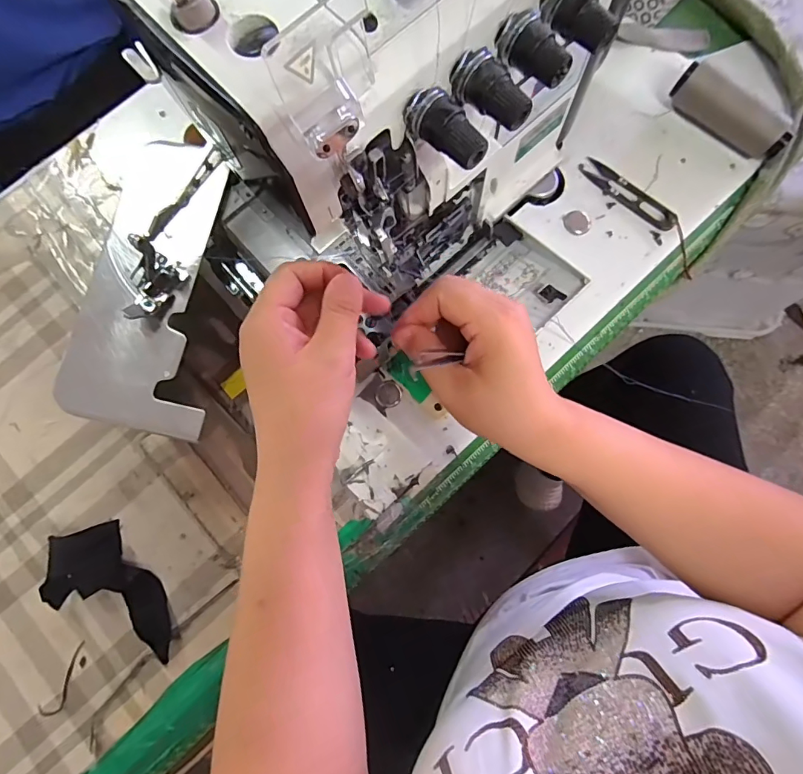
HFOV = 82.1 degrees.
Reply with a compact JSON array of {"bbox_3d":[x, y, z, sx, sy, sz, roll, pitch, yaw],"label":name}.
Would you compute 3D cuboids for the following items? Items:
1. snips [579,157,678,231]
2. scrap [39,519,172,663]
[{"bbox_3d":[0.213,-0.182,0.432,0.101,0.010,0.023,43,83,8],"label":"snips"},{"bbox_3d":[-0.232,0.169,0.368,0.065,0.021,0.123,-40,81,-6],"label":"scrap"}]

